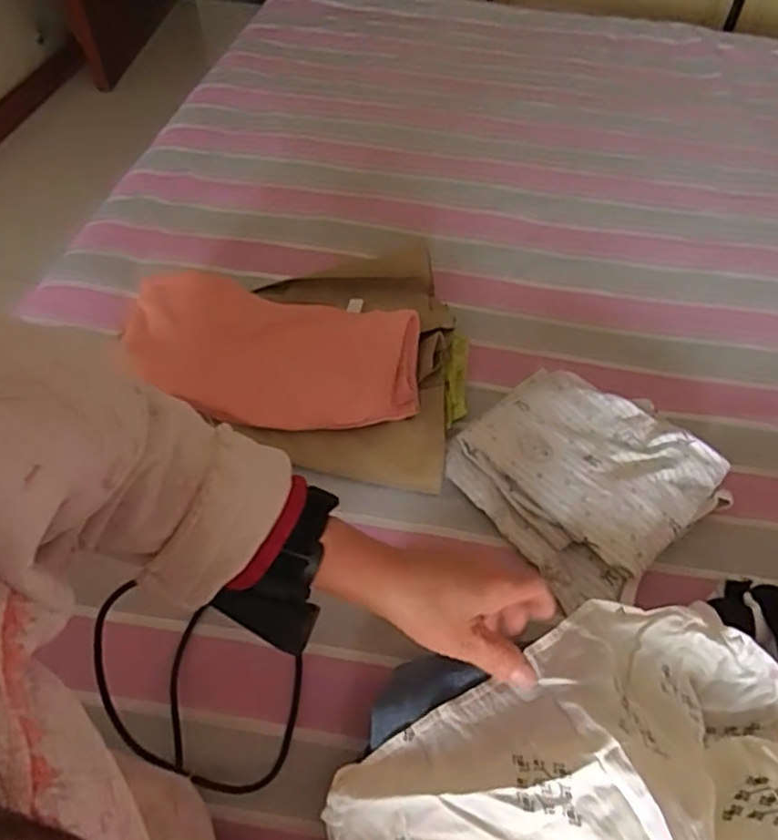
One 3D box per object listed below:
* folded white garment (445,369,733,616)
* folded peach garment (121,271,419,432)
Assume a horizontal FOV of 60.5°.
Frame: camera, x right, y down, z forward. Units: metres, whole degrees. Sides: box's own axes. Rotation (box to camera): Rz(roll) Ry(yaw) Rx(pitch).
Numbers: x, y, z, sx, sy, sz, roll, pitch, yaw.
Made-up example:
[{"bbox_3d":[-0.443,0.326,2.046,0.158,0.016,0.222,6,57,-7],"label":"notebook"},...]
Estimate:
[{"bbox_3d":[0.180,0.046,0.631,0.199,0.074,0.219,-29,58,-21],"label":"folded white garment"},{"bbox_3d":[-0.123,-0.075,0.672,0.312,0.050,0.162,17,54,12],"label":"folded peach garment"}]

